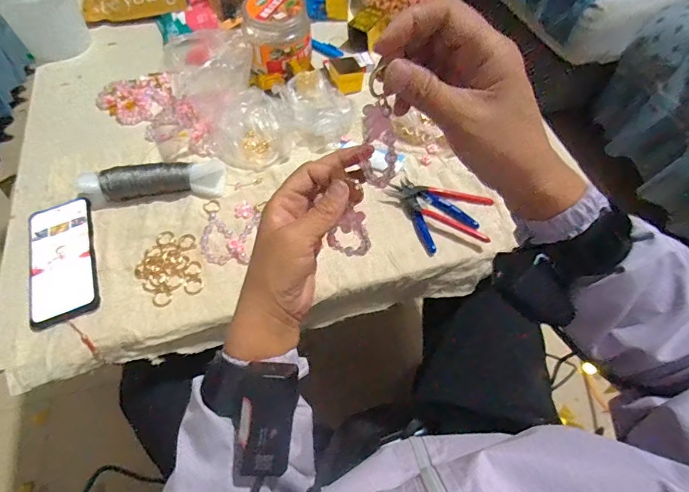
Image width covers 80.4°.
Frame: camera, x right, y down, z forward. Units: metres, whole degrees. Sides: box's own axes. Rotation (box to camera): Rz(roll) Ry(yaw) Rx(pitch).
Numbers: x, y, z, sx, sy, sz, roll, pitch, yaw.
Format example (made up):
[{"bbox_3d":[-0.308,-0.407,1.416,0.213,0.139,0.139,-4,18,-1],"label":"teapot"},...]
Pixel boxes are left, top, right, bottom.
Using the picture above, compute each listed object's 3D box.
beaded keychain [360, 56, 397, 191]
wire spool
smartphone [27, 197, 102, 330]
[{"bbox_3d":[0.024,-0.082,0.300,0.012,0.100,0.034,-38,58,-22],"label":"beaded keychain"},{"bbox_3d":[-0.257,-0.085,0.548,0.184,0.037,0.047,-7,59,-6],"label":"wire spool"},{"bbox_3d":[-0.339,0.014,0.491,0.075,0.015,0.162,-17,61,-12],"label":"smartphone"}]

